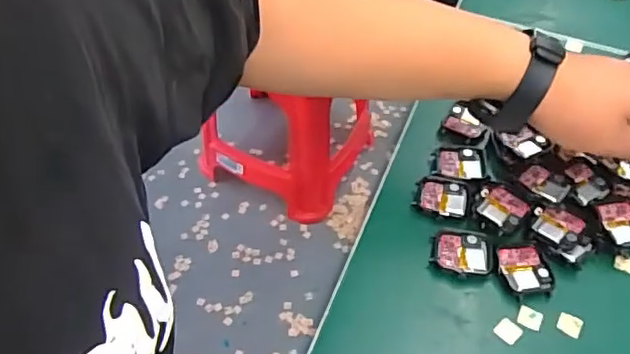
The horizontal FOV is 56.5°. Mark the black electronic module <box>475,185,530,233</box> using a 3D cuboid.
[{"bbox_3d":[0.147,0.026,0.467,0.037,0.013,0.034,36,59,24],"label":"black electronic module"}]

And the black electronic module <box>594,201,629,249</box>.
[{"bbox_3d":[0.241,0.040,0.460,0.037,0.017,0.040,-5,52,-7],"label":"black electronic module"}]

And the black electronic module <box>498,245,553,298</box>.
[{"bbox_3d":[0.158,0.069,0.440,0.036,0.006,0.039,-6,52,-6],"label":"black electronic module"}]

